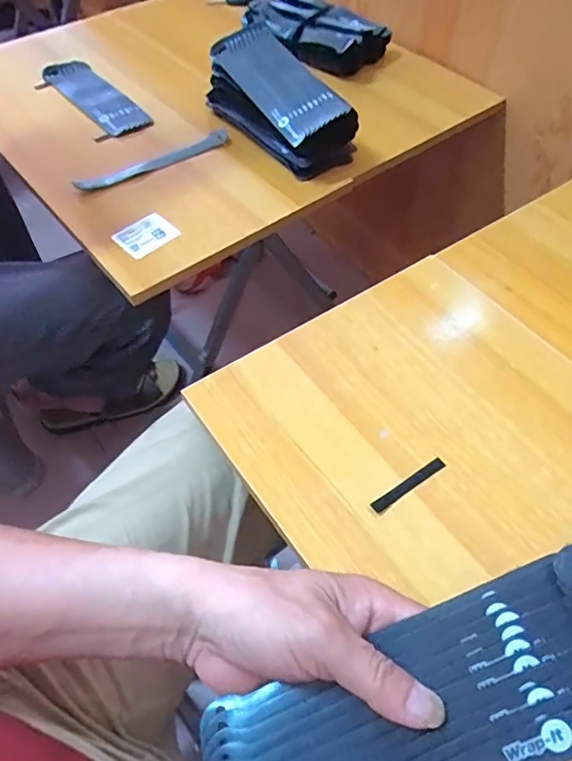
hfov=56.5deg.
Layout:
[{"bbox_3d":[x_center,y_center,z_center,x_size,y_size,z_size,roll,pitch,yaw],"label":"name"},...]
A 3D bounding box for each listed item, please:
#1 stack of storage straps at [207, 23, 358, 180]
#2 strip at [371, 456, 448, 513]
[{"bbox_3d":[-0.008,-0.338,0.653,0.085,0.090,0.204,-30,61,-20],"label":"stack of storage straps"},{"bbox_3d":[0.094,0.079,0.405,0.069,0.004,0.009,-29,60,-19],"label":"strip"}]

